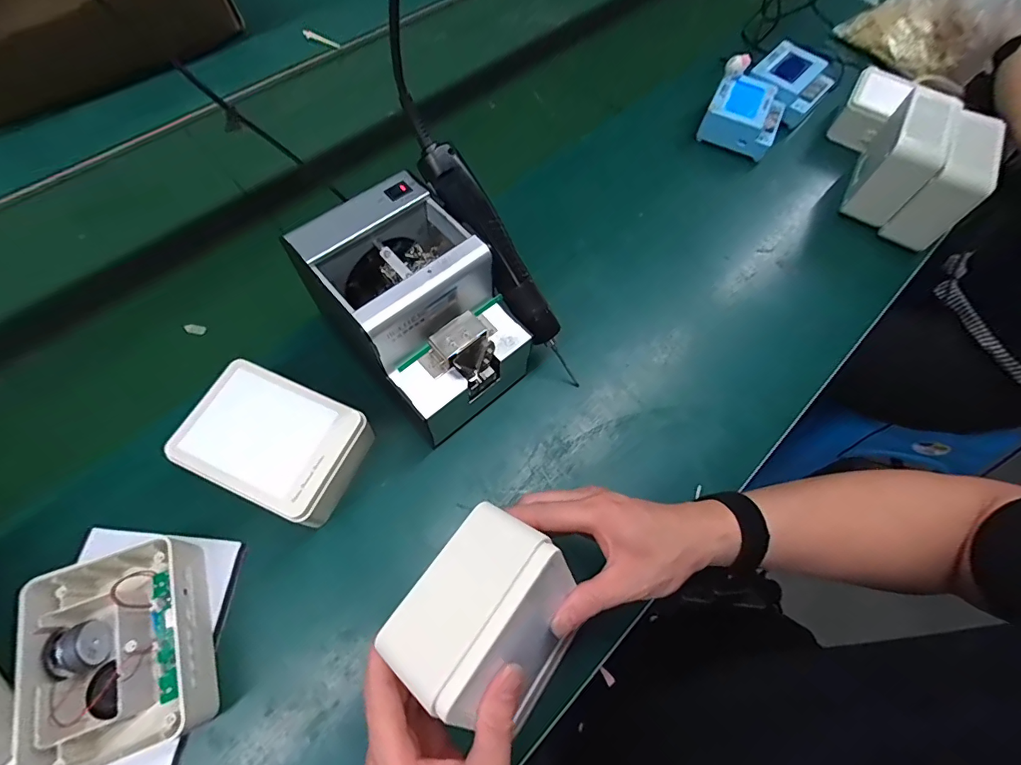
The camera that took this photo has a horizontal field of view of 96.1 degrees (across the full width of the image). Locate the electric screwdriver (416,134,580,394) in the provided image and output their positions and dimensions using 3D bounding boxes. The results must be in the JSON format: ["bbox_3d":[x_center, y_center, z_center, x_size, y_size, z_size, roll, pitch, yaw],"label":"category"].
[{"bbox_3d":[-0.007,-0.107,0.425,0.039,0.035,0.229,-43,113,-19],"label":"electric screwdriver"}]

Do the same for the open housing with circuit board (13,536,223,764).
[{"bbox_3d":[-0.297,0.203,0.353,0.108,0.050,0.149,-20,66,-11],"label":"open housing with circuit board"}]

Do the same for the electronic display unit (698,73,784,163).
[{"bbox_3d":[0.332,-0.381,0.656,0.099,0.049,0.107,24,66,9],"label":"electronic display unit"}]

